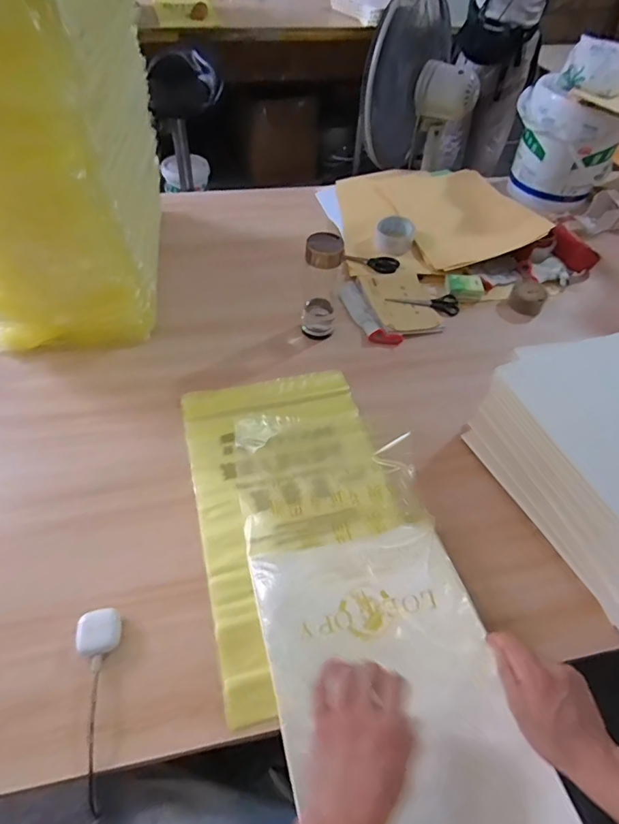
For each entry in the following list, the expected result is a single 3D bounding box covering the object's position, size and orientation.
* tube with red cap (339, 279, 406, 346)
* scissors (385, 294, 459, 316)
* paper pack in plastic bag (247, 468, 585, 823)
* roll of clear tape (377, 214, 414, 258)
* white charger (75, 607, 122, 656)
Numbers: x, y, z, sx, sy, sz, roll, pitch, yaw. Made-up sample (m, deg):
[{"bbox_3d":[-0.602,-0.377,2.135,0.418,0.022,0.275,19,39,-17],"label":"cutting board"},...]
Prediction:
[{"bbox_3d":[0.118,-0.204,0.968,0.060,0.020,0.194,-21,56,-19],"label":"tube with red cap"},{"bbox_3d":[0.242,-0.228,0.999,0.150,0.012,0.058,-1,52,-5],"label":"scissors"},{"bbox_3d":[0.085,0.280,0.535,0.250,0.043,0.433,-10,54,-12],"label":"paper pack in plastic bag"},{"bbox_3d":[0.199,-0.413,1.093,0.086,0.053,0.086,2,52,-2],"label":"roll of clear tape"},{"bbox_3d":[-0.258,0.269,0.577,0.047,0.020,0.051,-10,53,-11],"label":"white charger"}]

